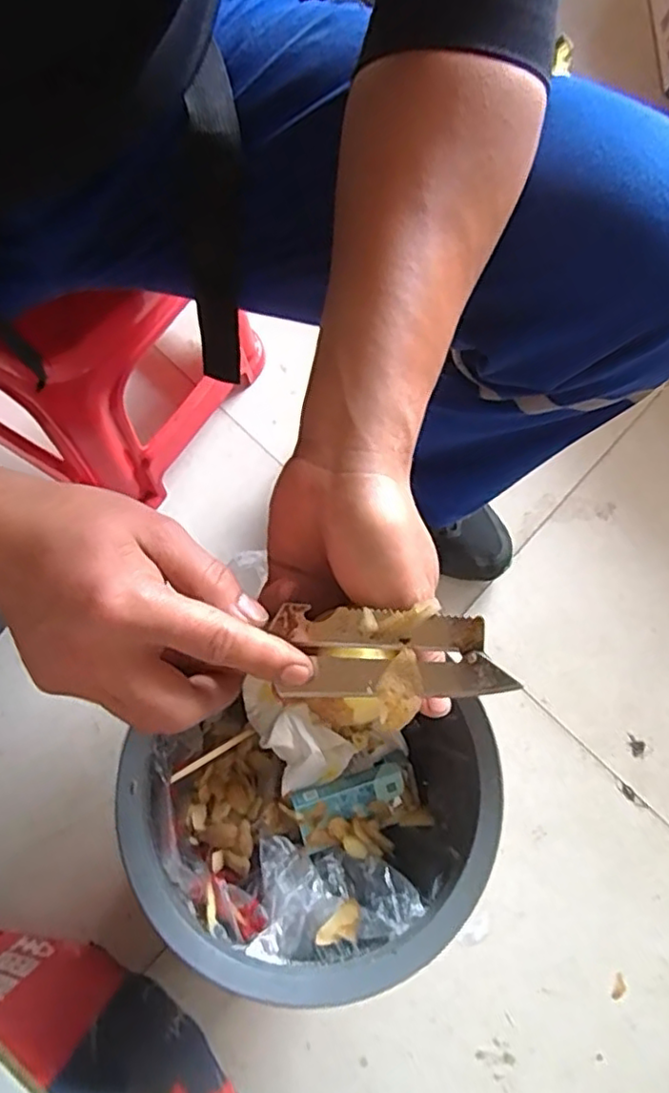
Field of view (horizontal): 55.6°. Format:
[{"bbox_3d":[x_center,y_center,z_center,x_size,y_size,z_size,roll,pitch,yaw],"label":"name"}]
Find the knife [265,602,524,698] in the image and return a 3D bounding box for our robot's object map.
[{"bbox_3d":[0.022,0.046,0.272,0.098,0.005,0.038,-2,86,17],"label":"knife"}]

